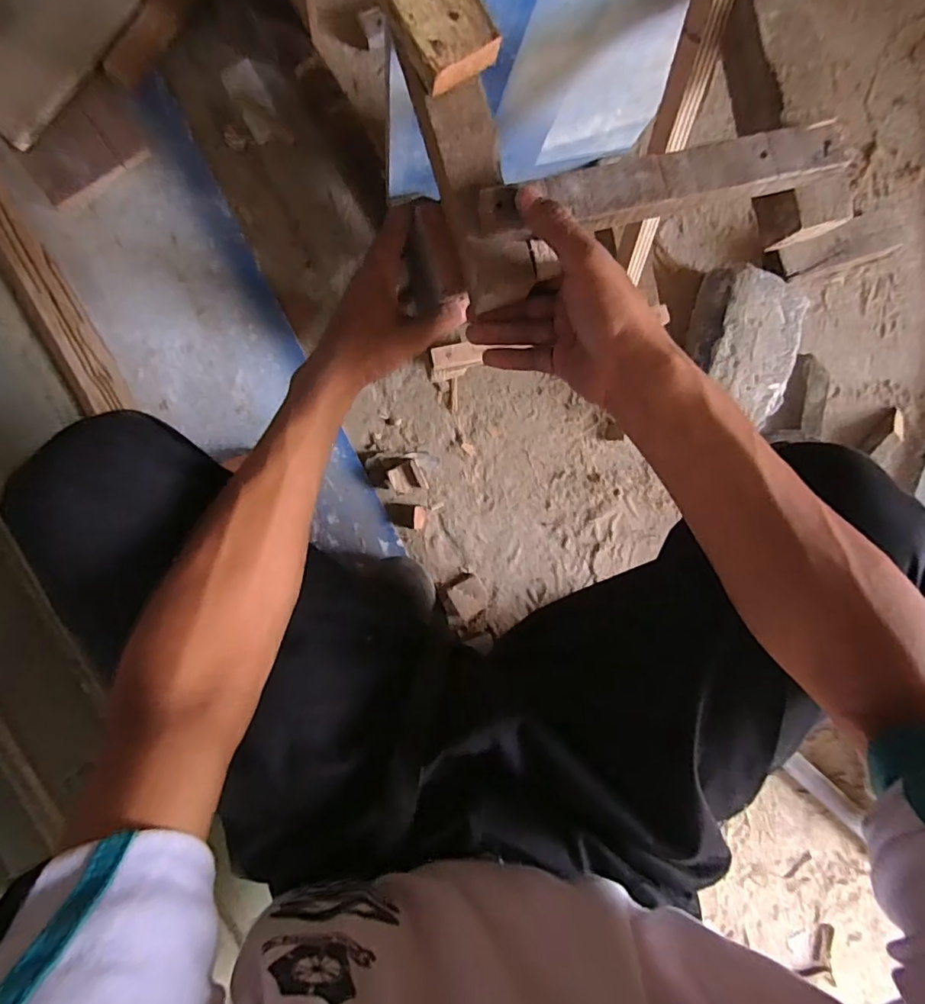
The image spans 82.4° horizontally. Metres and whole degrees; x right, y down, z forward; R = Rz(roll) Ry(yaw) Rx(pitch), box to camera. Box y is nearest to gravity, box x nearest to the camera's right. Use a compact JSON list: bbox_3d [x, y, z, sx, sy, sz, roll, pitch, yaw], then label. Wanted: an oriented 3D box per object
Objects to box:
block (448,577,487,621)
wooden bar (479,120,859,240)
[{"bbox_3d":[0.010,0.126,0.697,0.044,0.018,0.046,-30,95,-3],"label":"block"},{"bbox_3d":[0.130,-0.202,0.335,0.240,0.018,0.037,-13,95,-5],"label":"wooden bar"}]

